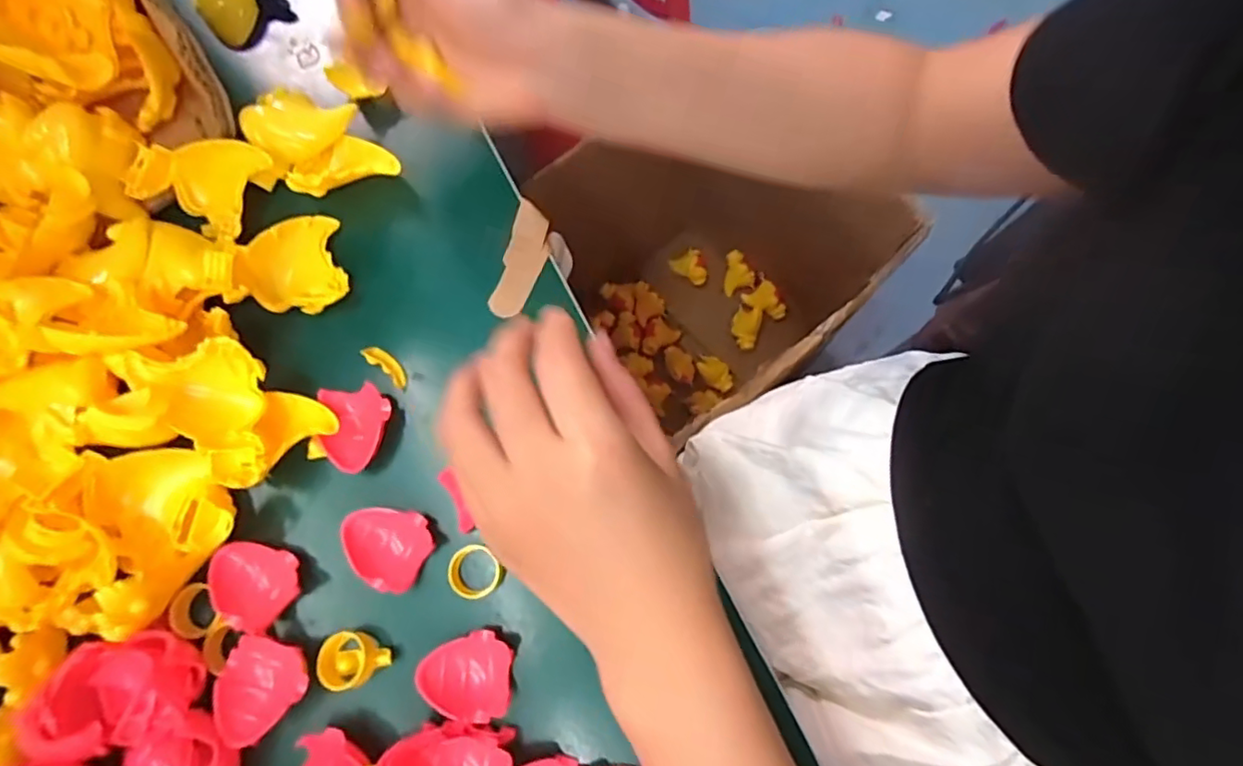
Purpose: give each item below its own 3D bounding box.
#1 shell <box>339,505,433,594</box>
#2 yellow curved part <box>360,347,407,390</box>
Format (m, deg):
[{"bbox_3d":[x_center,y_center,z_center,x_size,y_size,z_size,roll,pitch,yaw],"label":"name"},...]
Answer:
[{"bbox_3d":[-0.120,0.081,0.301,0.045,0.007,0.039,28,81,7],"label":"shell"},{"bbox_3d":[-0.130,-0.010,0.329,0.030,0.007,0.010,40,82,9],"label":"yellow curved part"}]

